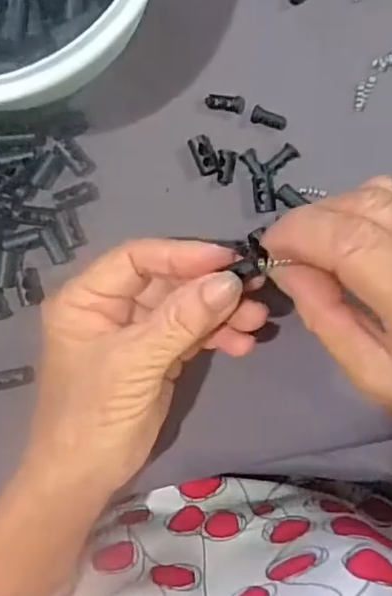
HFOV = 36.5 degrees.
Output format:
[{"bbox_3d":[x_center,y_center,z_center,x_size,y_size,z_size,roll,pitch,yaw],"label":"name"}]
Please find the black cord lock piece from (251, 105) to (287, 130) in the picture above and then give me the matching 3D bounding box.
[{"bbox_3d":[0.036,-0.089,0.292,0.017,0.005,0.008,14,97,-5],"label":"black cord lock piece"}]

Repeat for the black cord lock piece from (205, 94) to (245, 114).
[{"bbox_3d":[0.014,-0.096,0.292,0.019,0.005,0.008,7,97,-4],"label":"black cord lock piece"}]

